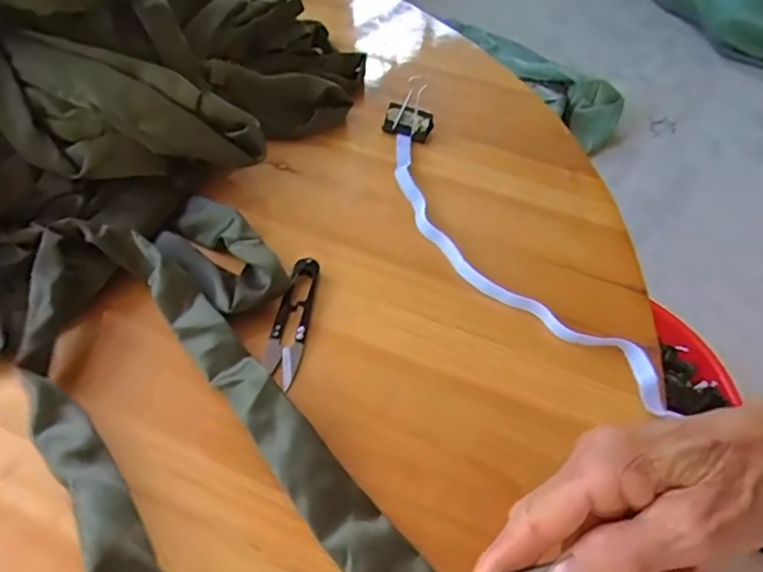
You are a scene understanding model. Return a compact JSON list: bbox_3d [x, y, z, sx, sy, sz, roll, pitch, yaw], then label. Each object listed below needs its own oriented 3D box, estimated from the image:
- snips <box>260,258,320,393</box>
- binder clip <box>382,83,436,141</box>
[{"bbox_3d":[-0.058,0.021,0.399,0.023,0.009,0.098,9,49,4],"label":"snips"},{"bbox_3d":[0.026,-0.161,0.542,0.043,0.039,0.043,10,49,5],"label":"binder clip"}]

